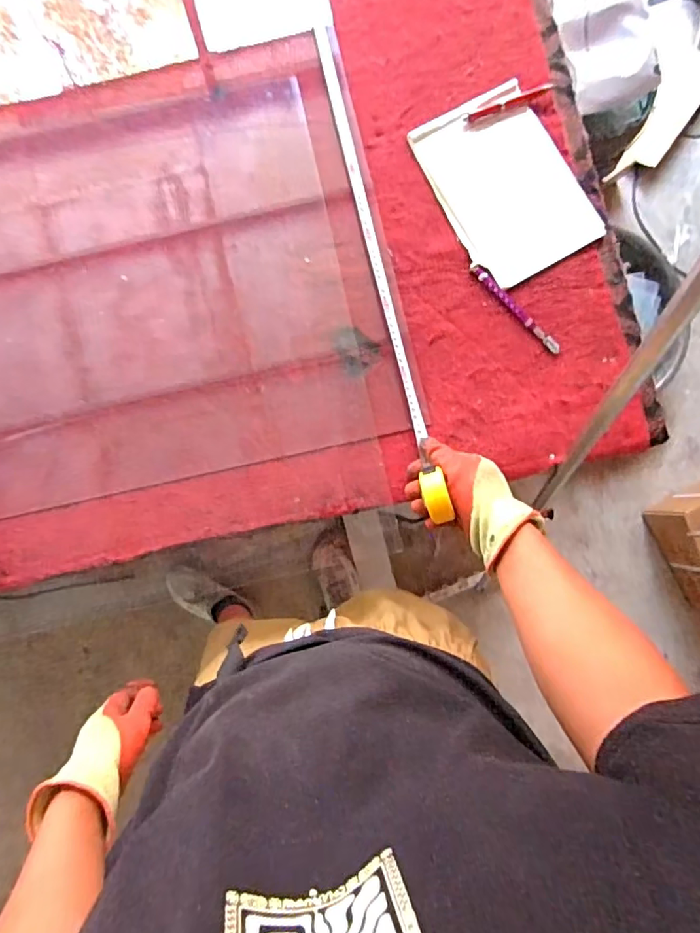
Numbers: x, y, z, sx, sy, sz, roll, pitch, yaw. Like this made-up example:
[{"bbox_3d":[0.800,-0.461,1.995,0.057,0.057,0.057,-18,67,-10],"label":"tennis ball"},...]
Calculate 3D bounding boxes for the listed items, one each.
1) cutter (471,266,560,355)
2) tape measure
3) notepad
[{"bbox_3d":[0.229,-0.217,0.711,0.015,0.015,0.162,-44,91,-6],"label":"cutter"},{"bbox_3d":[0.038,-0.273,0.700,0.030,0.059,0.709,-12,80,-5],"label":"tape measure"},{"bbox_3d":[0.217,-0.392,0.720,0.180,0.010,0.256,-27,84,-3],"label":"notepad"}]

